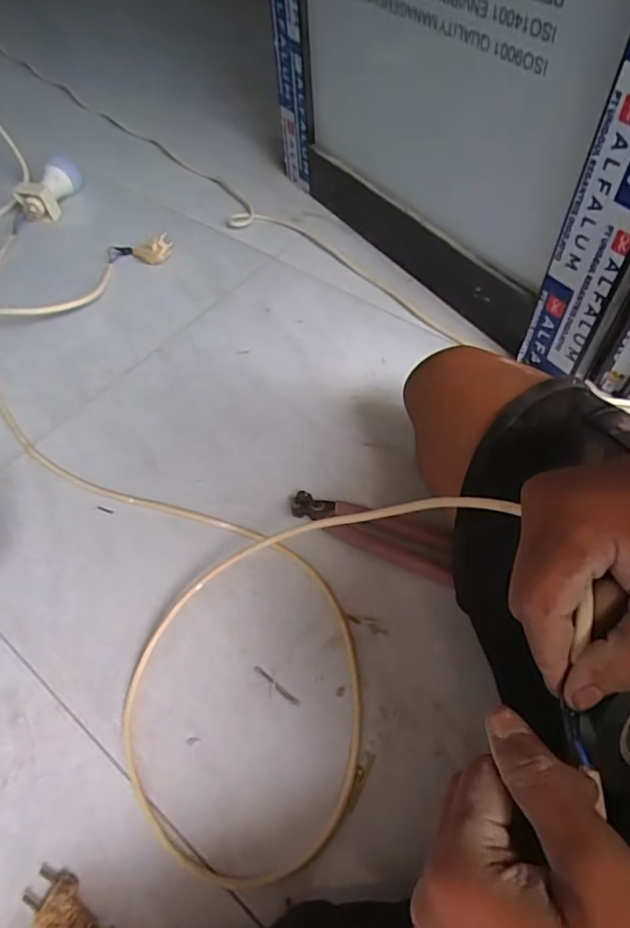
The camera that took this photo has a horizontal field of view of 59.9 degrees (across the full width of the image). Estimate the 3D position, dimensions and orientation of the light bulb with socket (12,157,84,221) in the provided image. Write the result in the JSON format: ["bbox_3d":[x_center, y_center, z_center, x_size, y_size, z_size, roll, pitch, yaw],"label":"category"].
[{"bbox_3d":[-0.461,-0.477,0.959,0.054,0.066,0.135,18,59,15],"label":"light bulb with socket"}]

